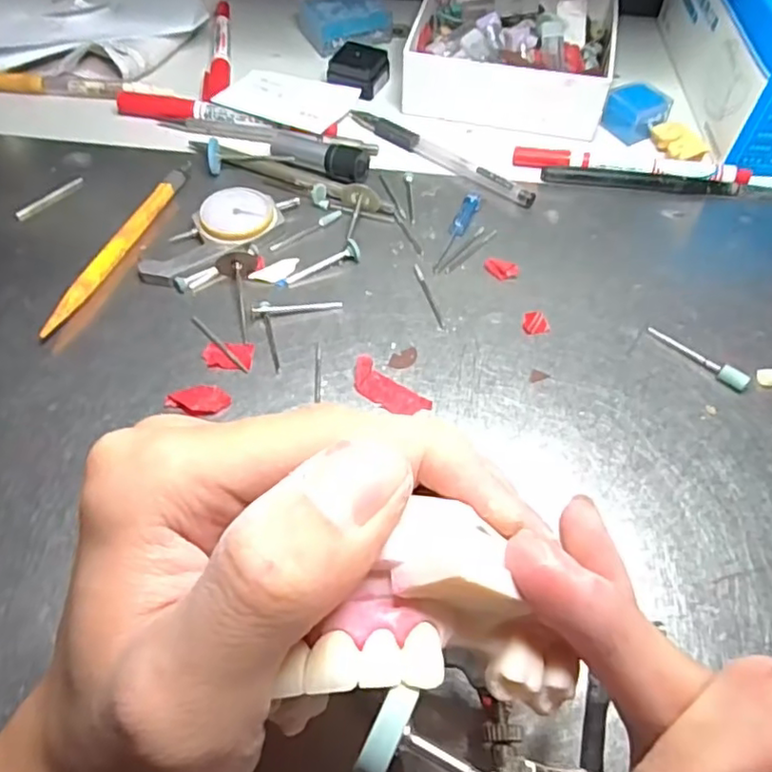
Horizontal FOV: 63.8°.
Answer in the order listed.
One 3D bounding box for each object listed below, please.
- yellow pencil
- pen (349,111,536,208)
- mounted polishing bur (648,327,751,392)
[{"bbox_3d":[-0.135,-0.077,0.320,0.009,0.011,0.135,14,57,8],"label":"yellow pencil"},{"bbox_3d":[0.032,-0.141,0.373,0.131,0.007,0.014,34,62,20],"label":"pen"},{"bbox_3d":[0.144,-0.014,0.286,0.007,0.008,0.049,-38,66,-23],"label":"mounted polishing bur"}]

